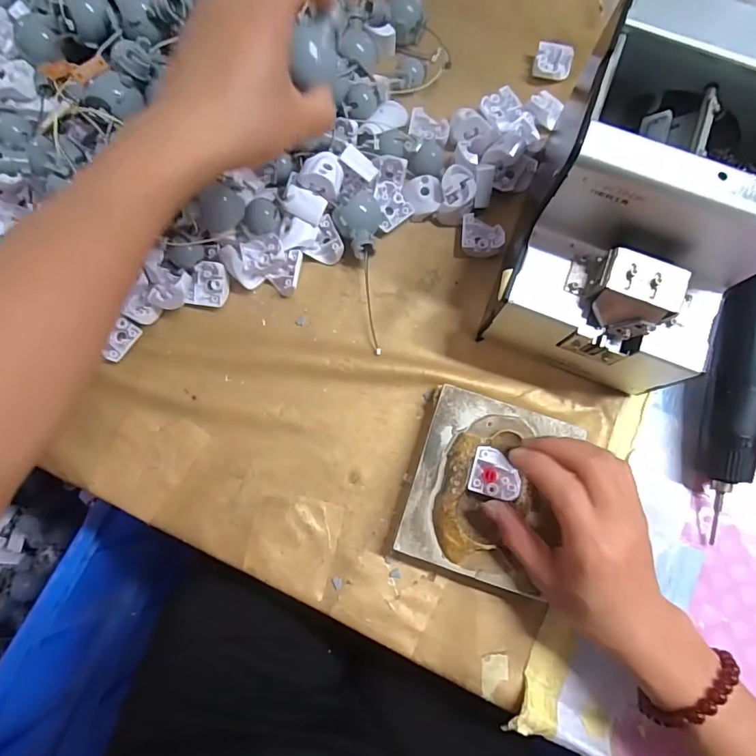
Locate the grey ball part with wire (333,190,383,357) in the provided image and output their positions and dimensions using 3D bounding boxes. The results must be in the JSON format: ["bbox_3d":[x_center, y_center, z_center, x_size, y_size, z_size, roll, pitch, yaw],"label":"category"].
[{"bbox_3d":[-0.013,-0.081,0.356,0.036,0.028,0.121,-2,78,-1],"label":"grey ball part with wire"}]

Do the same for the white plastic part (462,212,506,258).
[{"bbox_3d":[0.082,-0.111,0.375,0.032,0.012,0.035,3,78,0],"label":"white plastic part"}]

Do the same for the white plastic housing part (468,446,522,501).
[{"bbox_3d":[0.077,0.063,0.313,0.033,0.007,0.030,15,78,3],"label":"white plastic housing part"}]

